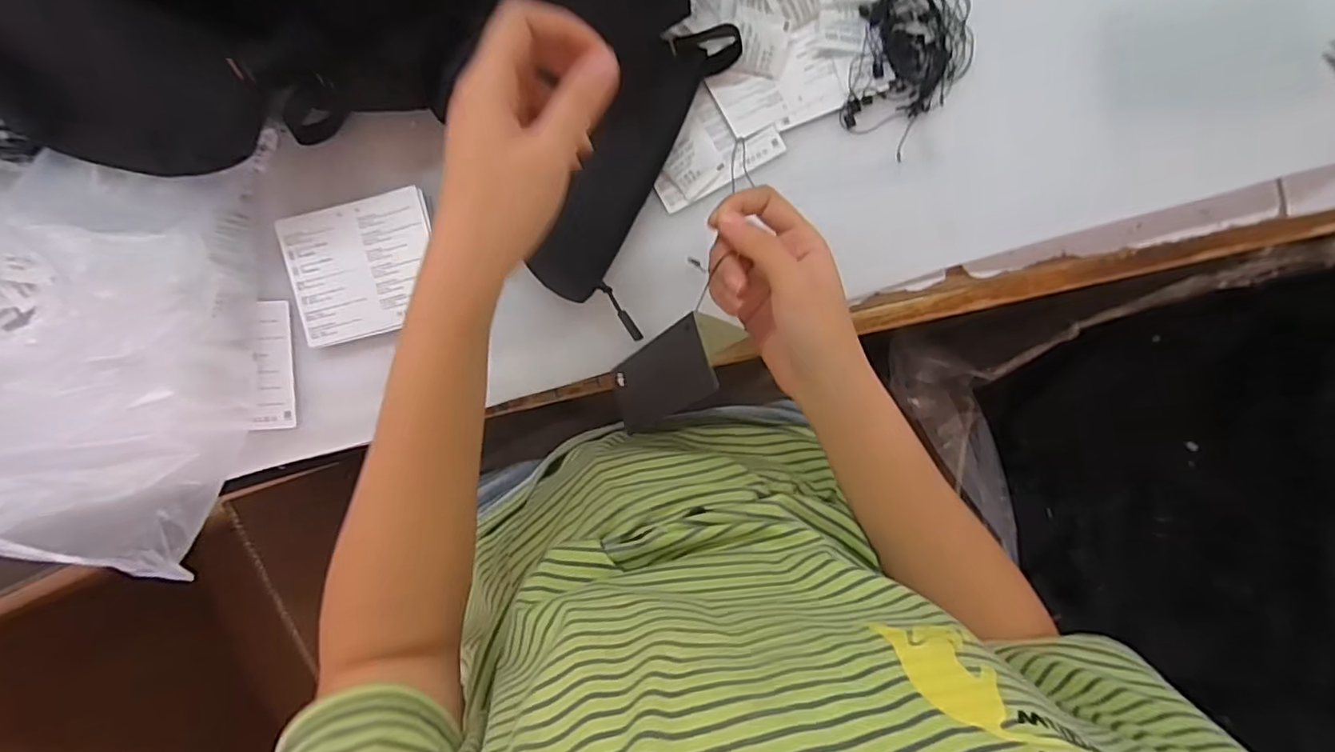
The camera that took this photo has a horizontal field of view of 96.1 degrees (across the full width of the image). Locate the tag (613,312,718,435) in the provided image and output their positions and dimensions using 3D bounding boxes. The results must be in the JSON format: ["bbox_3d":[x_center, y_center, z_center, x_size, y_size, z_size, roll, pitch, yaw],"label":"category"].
[{"bbox_3d":[-0.005,0.002,0.378,0.010,0.088,0.050,-1,69,-38],"label":"tag"}]

